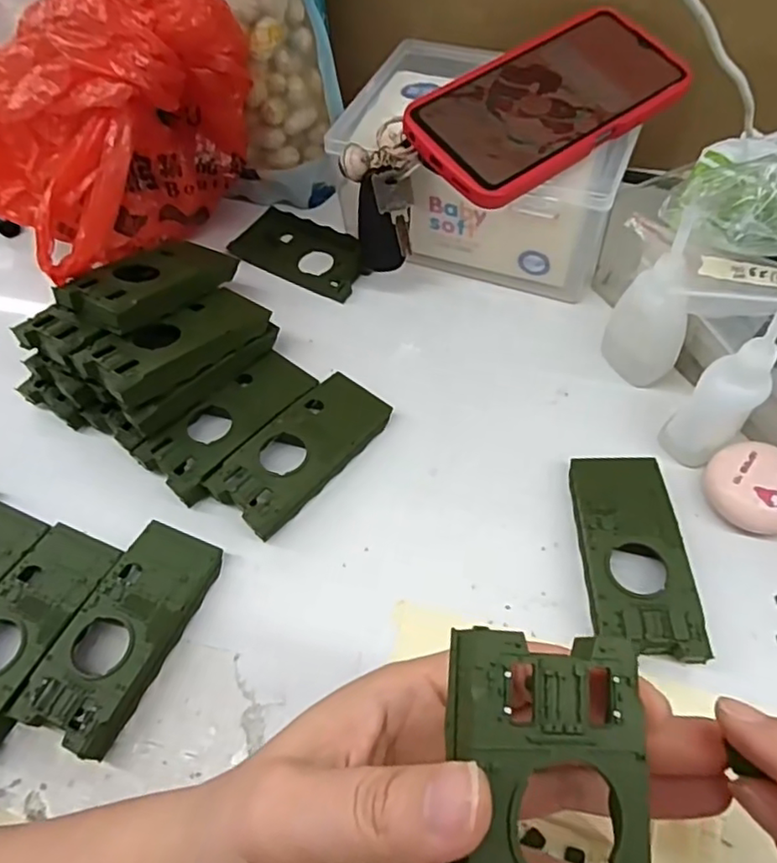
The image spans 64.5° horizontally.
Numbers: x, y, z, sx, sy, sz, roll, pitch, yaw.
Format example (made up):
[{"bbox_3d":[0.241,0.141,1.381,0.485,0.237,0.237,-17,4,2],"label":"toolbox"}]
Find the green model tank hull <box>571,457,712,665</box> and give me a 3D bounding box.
[{"bbox_3d":[0.119,0.059,0.304,0.048,0.019,0.103,1,56,4],"label":"green model tank hull"}]

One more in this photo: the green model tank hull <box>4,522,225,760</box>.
[{"bbox_3d":[-0.126,0.096,0.300,0.045,0.020,0.103,19,60,16],"label":"green model tank hull"}]

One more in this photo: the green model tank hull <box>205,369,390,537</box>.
[{"bbox_3d":[-0.048,0.010,0.348,0.047,0.018,0.103,34,65,23],"label":"green model tank hull"}]

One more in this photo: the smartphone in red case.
[{"bbox_3d":[0.093,-0.193,0.358,0.169,0.010,0.084,-34,72,-15],"label":"smartphone in red case"}]

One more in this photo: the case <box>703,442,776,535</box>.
[{"bbox_3d":[0.187,0.031,0.315,0.043,0.027,0.048,-36,61,-19],"label":"case"}]

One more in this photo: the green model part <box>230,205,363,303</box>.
[{"bbox_3d":[-0.064,-0.127,0.443,0.102,0.012,0.053,26,70,23],"label":"green model part"}]

